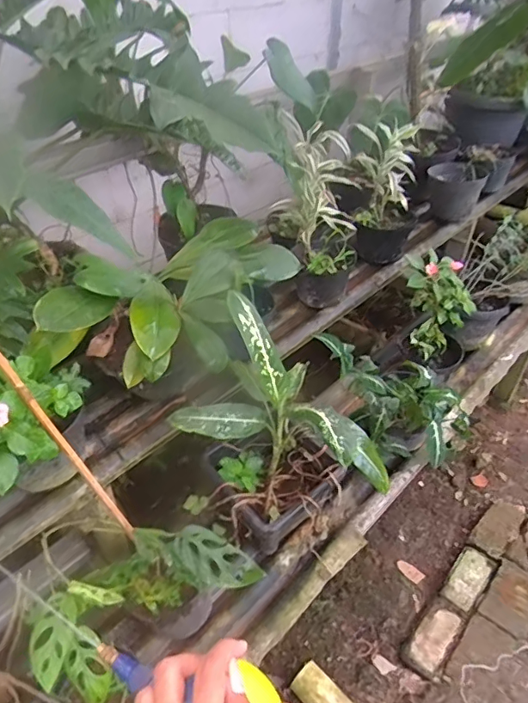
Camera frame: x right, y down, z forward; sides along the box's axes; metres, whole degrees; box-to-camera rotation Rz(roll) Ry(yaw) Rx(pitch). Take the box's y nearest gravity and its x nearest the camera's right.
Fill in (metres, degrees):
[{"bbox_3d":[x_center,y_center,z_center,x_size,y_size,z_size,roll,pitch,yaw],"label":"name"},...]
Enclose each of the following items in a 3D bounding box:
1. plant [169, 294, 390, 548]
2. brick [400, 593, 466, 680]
[{"bbox_3d":[0.057,0.173,0.975,0.366,0.465,0.265,19,44,21],"label":"plant"},{"bbox_3d":[0.484,0.812,1.427,0.111,0.050,0.221,28,48,29],"label":"brick"}]

